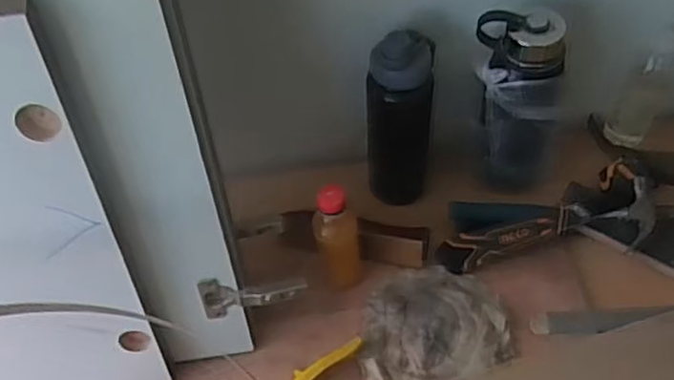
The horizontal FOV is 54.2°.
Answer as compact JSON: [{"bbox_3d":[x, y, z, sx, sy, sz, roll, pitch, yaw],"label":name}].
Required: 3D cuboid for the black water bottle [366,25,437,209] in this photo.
[{"bbox_3d":[0.079,-0.084,0.818,0.080,0.252,0.067,-1,55,4],"label":"black water bottle"}]

